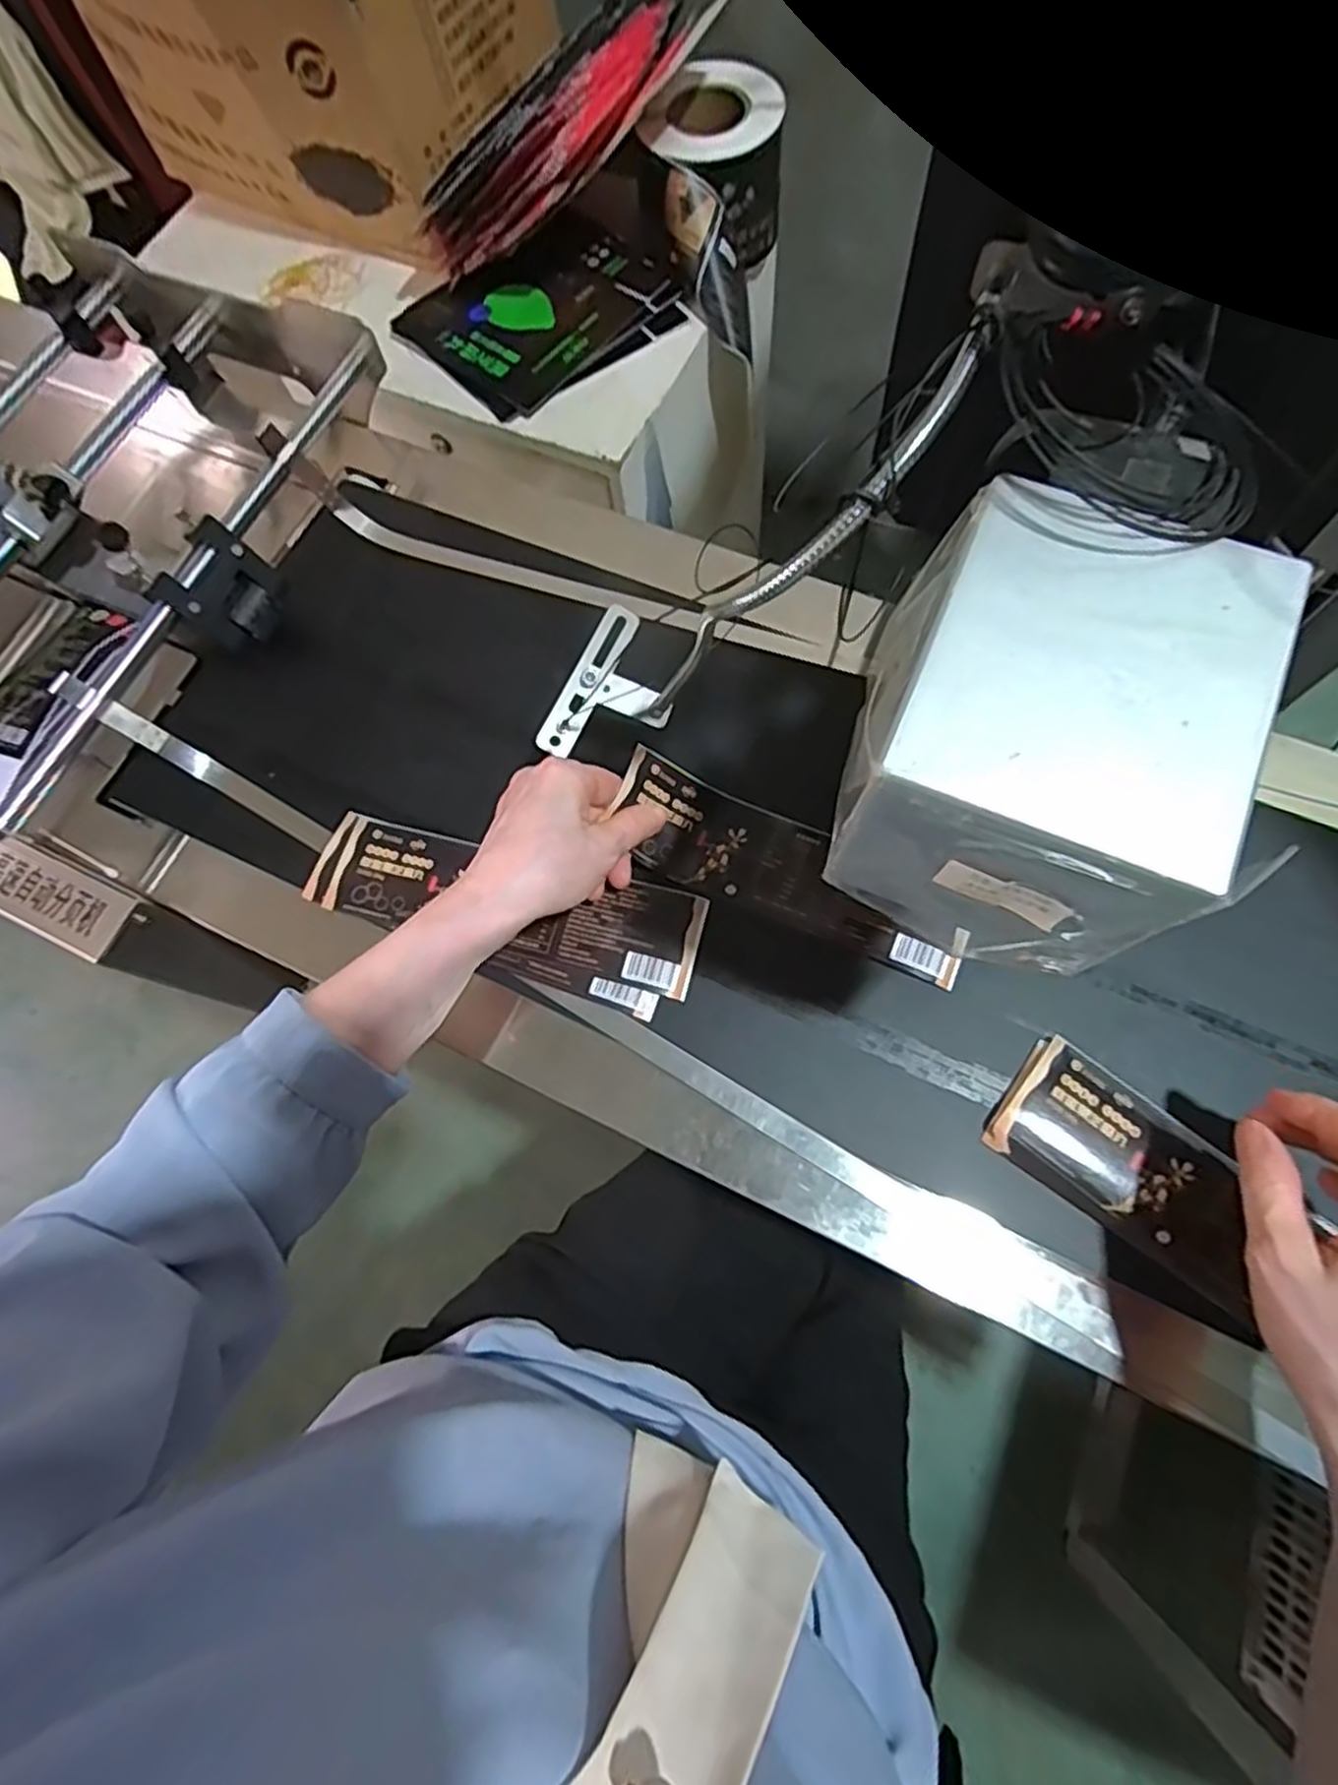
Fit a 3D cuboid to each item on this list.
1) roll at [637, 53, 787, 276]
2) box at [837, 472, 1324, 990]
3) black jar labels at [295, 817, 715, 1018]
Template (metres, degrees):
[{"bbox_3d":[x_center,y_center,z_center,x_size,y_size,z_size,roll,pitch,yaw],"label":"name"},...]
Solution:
[{"bbox_3d":[0.054,-0.749,0.800,0.131,0.115,0.130,-1,72,2],"label":"roll"},{"bbox_3d":[0.121,-0.045,0.259,0.110,0.091,0.126,25,75,10],"label":"box"},{"bbox_3d":[-0.101,0.008,0.481,0.241,0.015,0.083,19,74,9],"label":"black jar labels"}]

